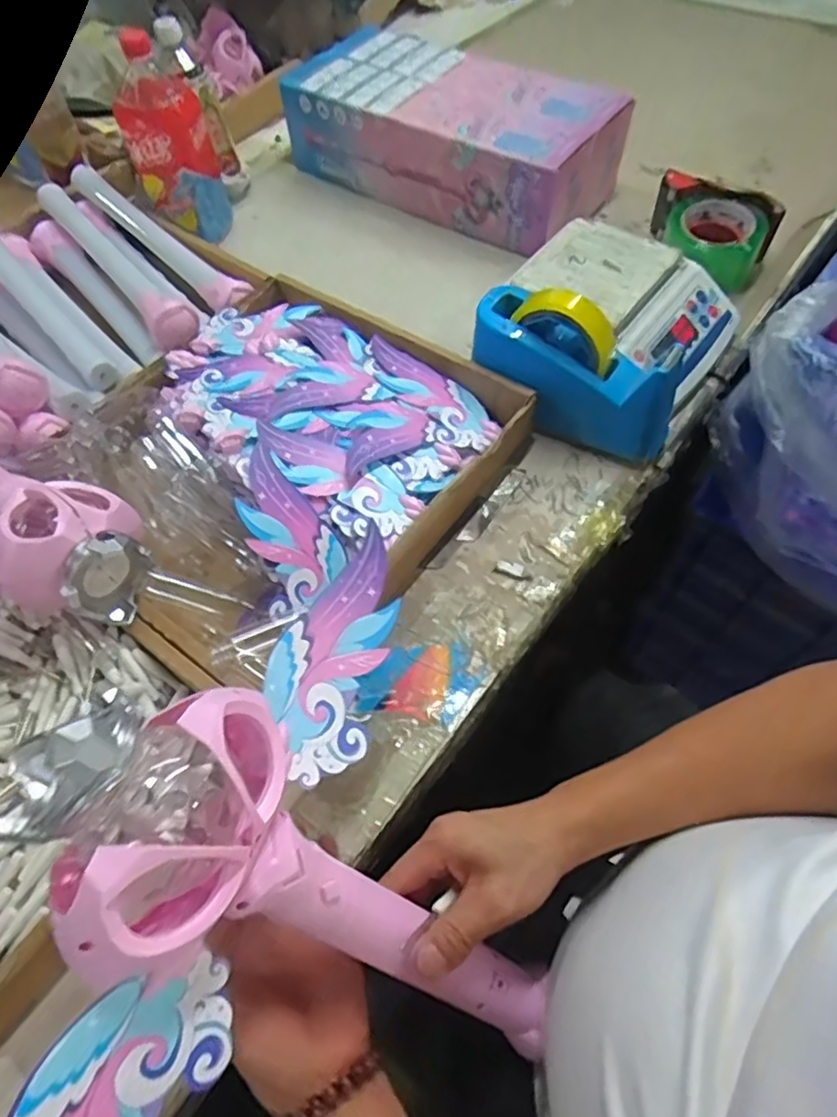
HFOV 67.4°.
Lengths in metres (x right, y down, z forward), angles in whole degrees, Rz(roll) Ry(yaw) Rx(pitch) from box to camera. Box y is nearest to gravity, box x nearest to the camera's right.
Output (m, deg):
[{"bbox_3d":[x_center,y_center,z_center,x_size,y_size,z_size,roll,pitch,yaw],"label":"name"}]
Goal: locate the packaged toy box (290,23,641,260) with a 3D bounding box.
[{"bbox_3d":[0.045,-0.550,0.825,0.424,0.117,0.199,33,65,20],"label":"packaged toy box"}]

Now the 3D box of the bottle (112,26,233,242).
[{"bbox_3d":[-0.293,-0.489,0.746,0.098,0.194,0.091,-19,60,-10],"label":"bottle"}]

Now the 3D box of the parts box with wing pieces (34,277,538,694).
[{"bbox_3d":[-0.134,-0.104,0.587,0.343,0.072,0.377,38,66,22],"label":"parts box with wing pieces"}]

